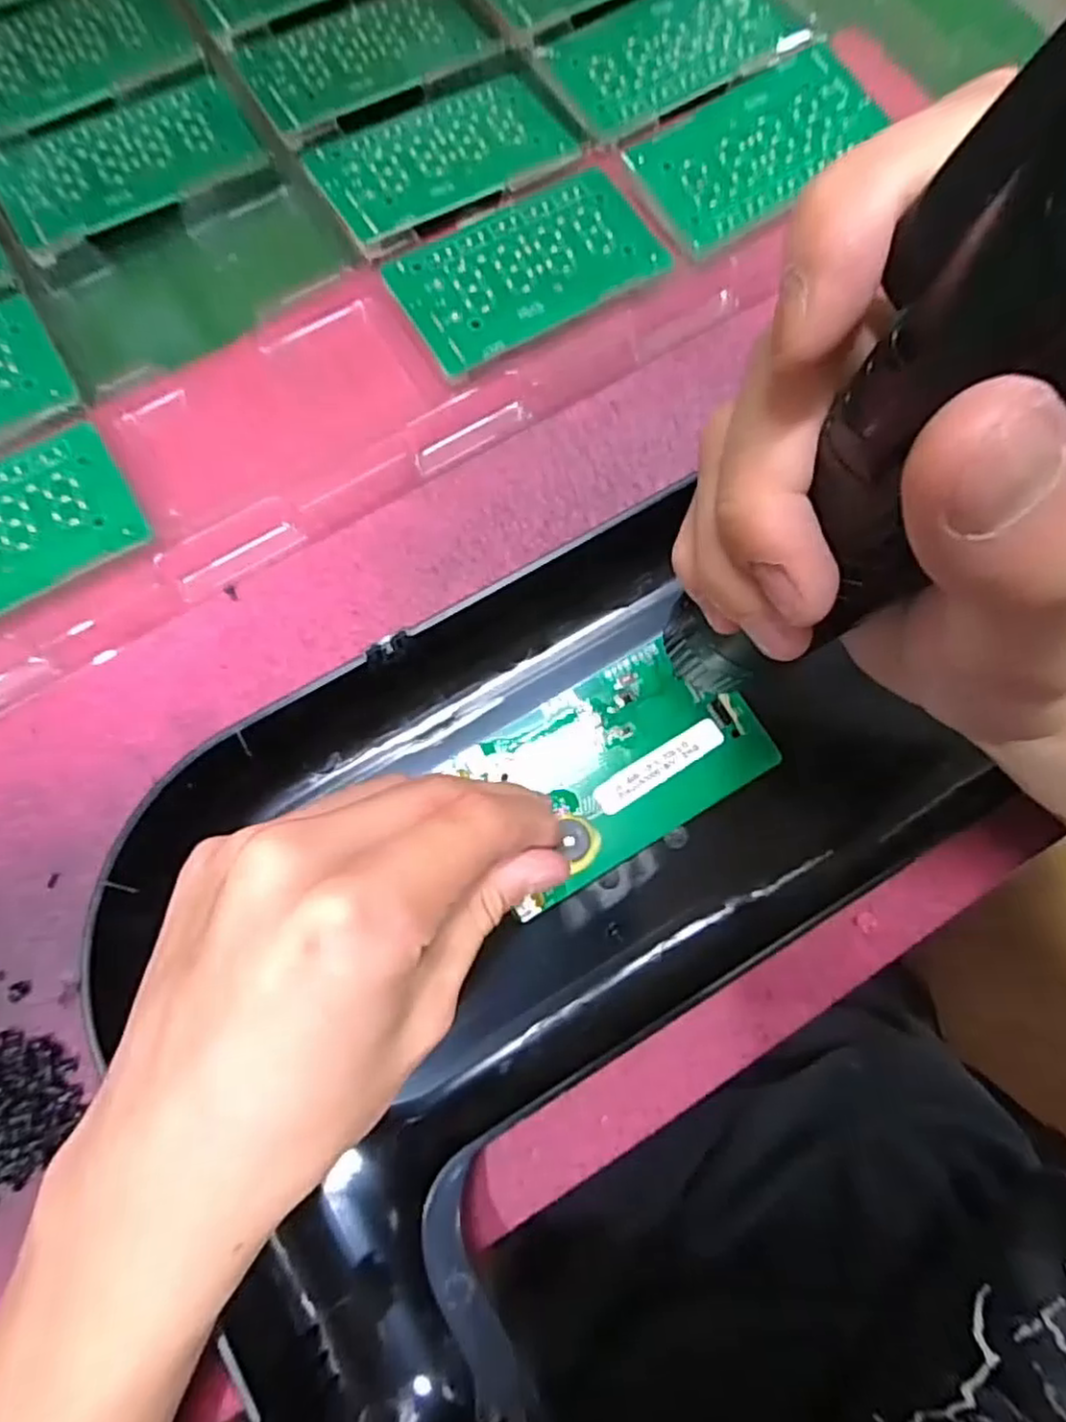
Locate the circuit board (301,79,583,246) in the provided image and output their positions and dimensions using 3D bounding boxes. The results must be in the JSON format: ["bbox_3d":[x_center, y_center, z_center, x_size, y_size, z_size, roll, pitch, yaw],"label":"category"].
[{"bbox_3d":[-0.038,-0.237,0.306,0.104,0.004,0.057,-29,75,-10],"label":"circuit board"}]

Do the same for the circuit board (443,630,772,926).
[{"bbox_3d":[0.028,0.017,0.248,0.099,0.006,0.059,-30,80,-7],"label":"circuit board"}]

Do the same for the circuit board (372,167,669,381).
[{"bbox_3d":[-0.002,-0.180,0.294,0.104,0.006,0.060,-29,80,-7],"label":"circuit board"}]

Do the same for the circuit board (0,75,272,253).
[{"bbox_3d":[-0.177,-0.240,0.310,0.106,0.004,0.060,-31,80,-7],"label":"circuit board"}]

